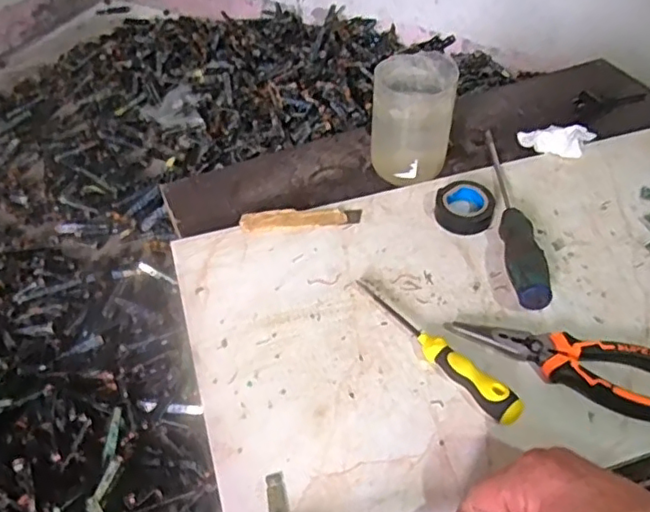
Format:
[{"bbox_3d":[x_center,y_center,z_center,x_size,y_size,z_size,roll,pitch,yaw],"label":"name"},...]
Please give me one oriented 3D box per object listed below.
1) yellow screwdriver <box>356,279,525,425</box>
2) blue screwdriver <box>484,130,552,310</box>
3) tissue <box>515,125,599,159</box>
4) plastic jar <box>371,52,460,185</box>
[{"bbox_3d":[0.077,0.065,0.442,0.019,0.020,0.160,-32,54,-26],"label":"yellow screwdriver"},{"bbox_3d":[0.168,-0.046,0.535,0.030,0.028,0.233,3,47,4],"label":"blue screwdriver"},{"bbox_3d":[0.233,-0.119,0.604,0.071,0.024,0.035,18,50,18],"label":"tissue"},{"bbox_3d":[0.083,-0.130,0.568,0.073,0.098,0.073,-1,46,1],"label":"plastic jar"}]

